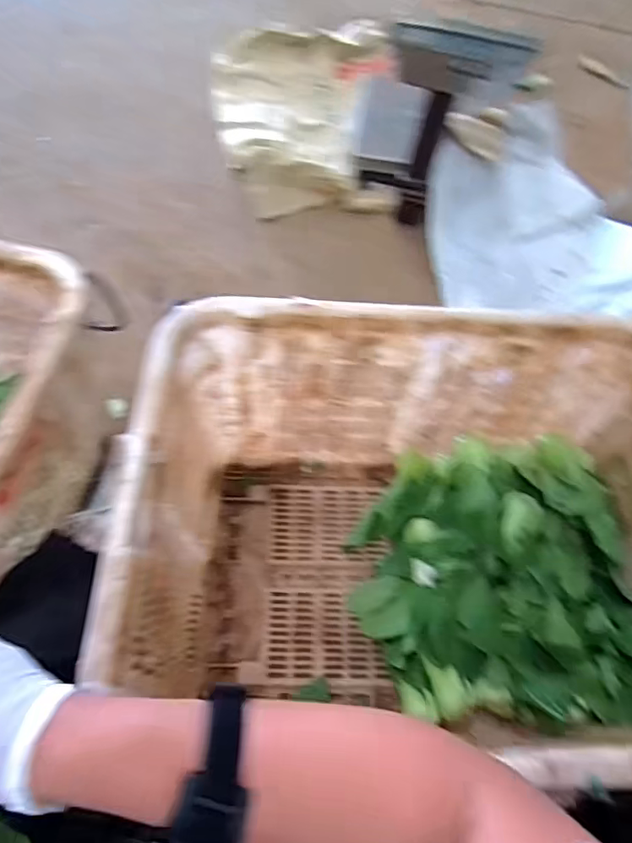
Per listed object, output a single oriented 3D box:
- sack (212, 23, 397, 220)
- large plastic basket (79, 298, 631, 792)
[{"bbox_3d":[-0.040,-0.776,1.287,0.450,0.106,0.676,3,61,-2],"label":"sack"},{"bbox_3d":[0.142,0.149,0.658,0.662,0.358,0.441,4,61,-2],"label":"large plastic basket"}]

